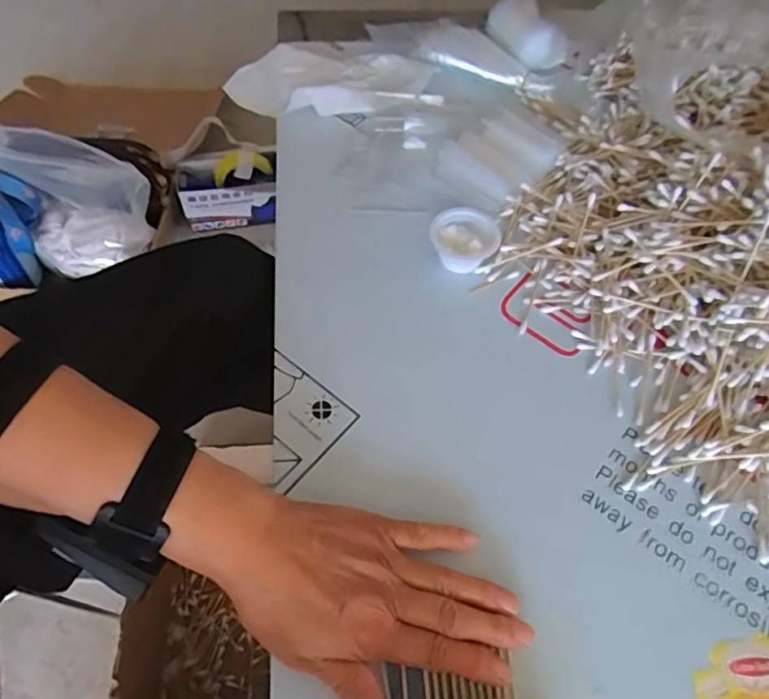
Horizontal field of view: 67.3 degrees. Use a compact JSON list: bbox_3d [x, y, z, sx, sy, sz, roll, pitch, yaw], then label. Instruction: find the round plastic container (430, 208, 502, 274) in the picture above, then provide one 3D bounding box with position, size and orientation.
[{"bbox_3d":[0.065,-0.090,0.470,0.053,0.027,0.048,7,59,0],"label":"round plastic container"}]

